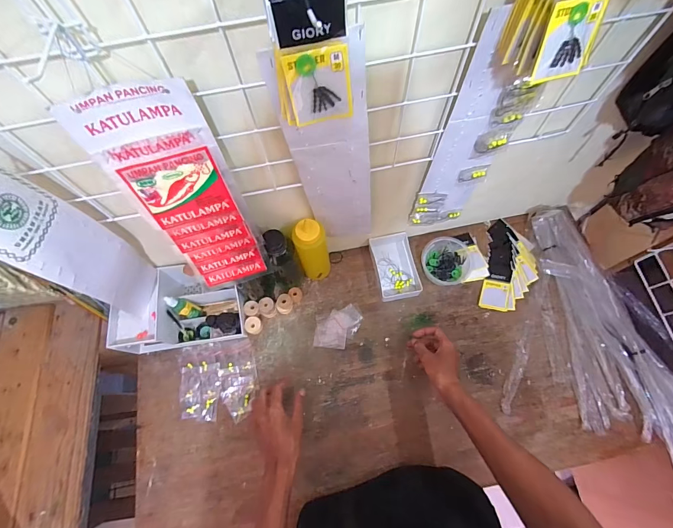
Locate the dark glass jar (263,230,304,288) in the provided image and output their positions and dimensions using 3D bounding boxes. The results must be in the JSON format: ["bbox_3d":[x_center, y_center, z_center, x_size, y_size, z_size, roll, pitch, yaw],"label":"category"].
[{"bbox_3d":[-0.104,0.001,0.656,0.054,0.195,0.050,-1,68,2],"label":"dark glass jar"}]

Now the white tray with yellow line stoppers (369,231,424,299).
[{"bbox_3d":[0.128,0.002,0.740,0.088,0.032,0.146,-12,68,-2],"label":"white tray with yellow line stoppers"}]

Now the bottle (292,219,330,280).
[{"bbox_3d":[-0.045,-0.020,0.661,0.058,0.196,0.052,-5,68,1],"label":"bottle"}]

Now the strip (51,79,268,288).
[{"bbox_3d":[-0.178,-0.069,0.443,0.113,0.334,0.016,-18,57,-5],"label":"strip"}]

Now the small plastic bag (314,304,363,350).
[{"bbox_3d":[0.003,0.130,0.707,0.092,0.006,0.090,3,69,4],"label":"small plastic bag"}]

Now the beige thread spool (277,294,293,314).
[{"bbox_3d":[-0.108,0.084,0.710,0.035,0.041,0.032,-32,71,-10],"label":"beige thread spool"}]

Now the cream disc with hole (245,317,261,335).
[{"bbox_3d":[-0.172,0.128,0.705,0.030,0.025,0.034,-3,68,1],"label":"cream disc with hole"}]

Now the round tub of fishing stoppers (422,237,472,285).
[{"bbox_3d":[0.230,-0.003,0.723,0.099,0.050,0.095,-1,68,2],"label":"round tub of fishing stoppers"}]

